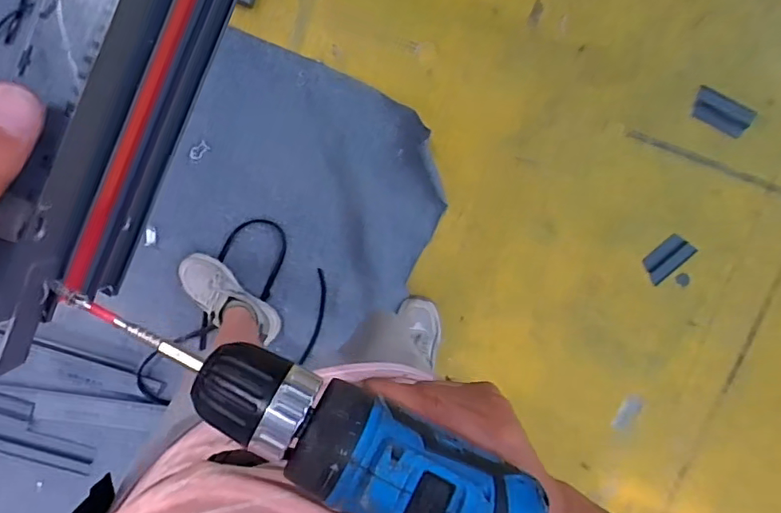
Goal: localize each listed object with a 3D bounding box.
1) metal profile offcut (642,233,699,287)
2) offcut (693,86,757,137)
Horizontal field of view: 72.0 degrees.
[{"bbox_3d":[0.647,0.005,1.260,0.066,0.031,0.115,43,95,-6],"label":"metal profile offcut"},{"bbox_3d":[0.747,-0.322,1.209,0.133,0.014,0.069,25,97,-4],"label":"offcut"}]

